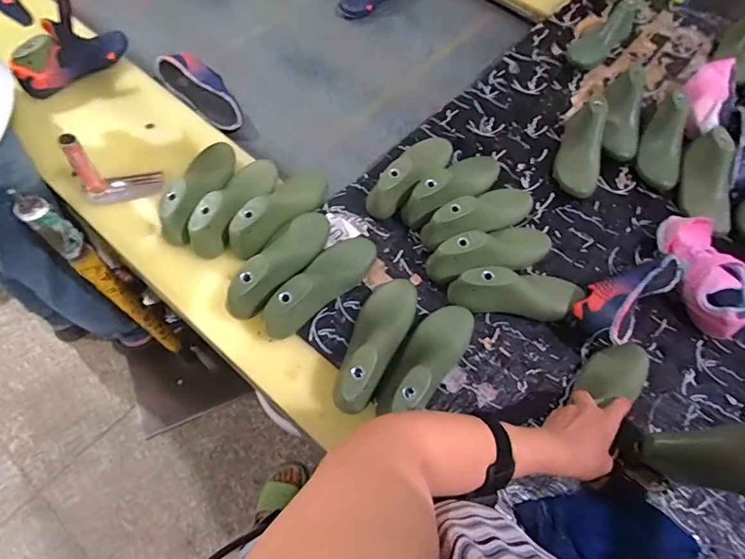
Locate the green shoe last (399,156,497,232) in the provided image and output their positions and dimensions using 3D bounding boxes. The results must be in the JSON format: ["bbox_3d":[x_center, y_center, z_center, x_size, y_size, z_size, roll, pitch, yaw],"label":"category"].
[{"bbox_3d":[0.147,-0.155,0.776,0.219,0.084,0.059,-32,66,-35],"label":"green shoe last"}]

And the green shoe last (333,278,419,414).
[{"bbox_3d":[0.007,0.076,0.613,0.066,0.068,0.204,25,65,8],"label":"green shoe last"}]

